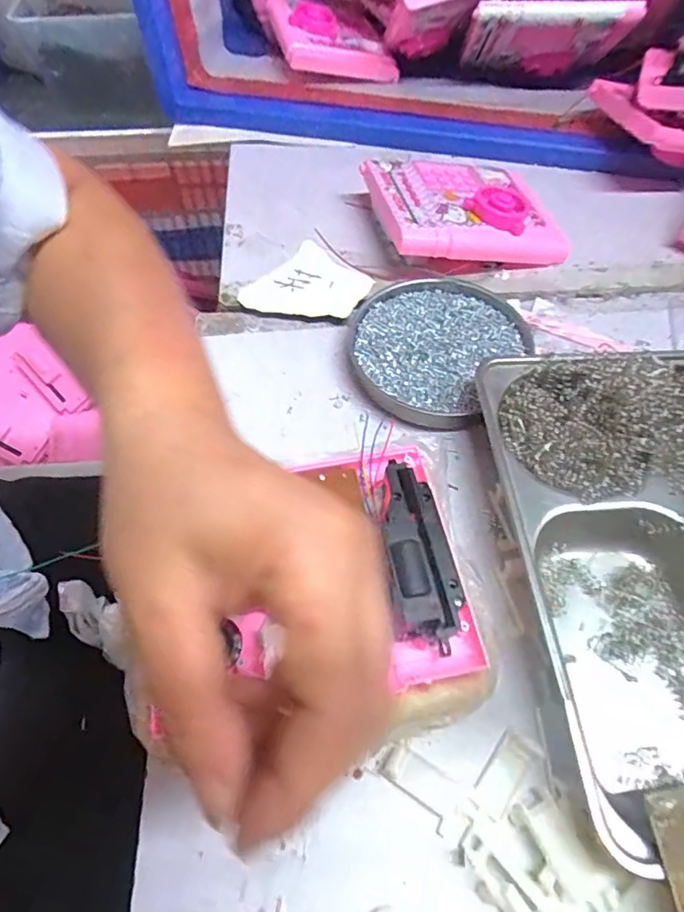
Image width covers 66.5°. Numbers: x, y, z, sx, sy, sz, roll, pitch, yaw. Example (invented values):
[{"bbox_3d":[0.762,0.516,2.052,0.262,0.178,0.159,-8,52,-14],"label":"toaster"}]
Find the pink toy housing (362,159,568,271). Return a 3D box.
[{"bbox_3d":[0.106,-0.222,0.471,0.165,0.048,0.131,-10,58,-7],"label":"pink toy housing"}]

